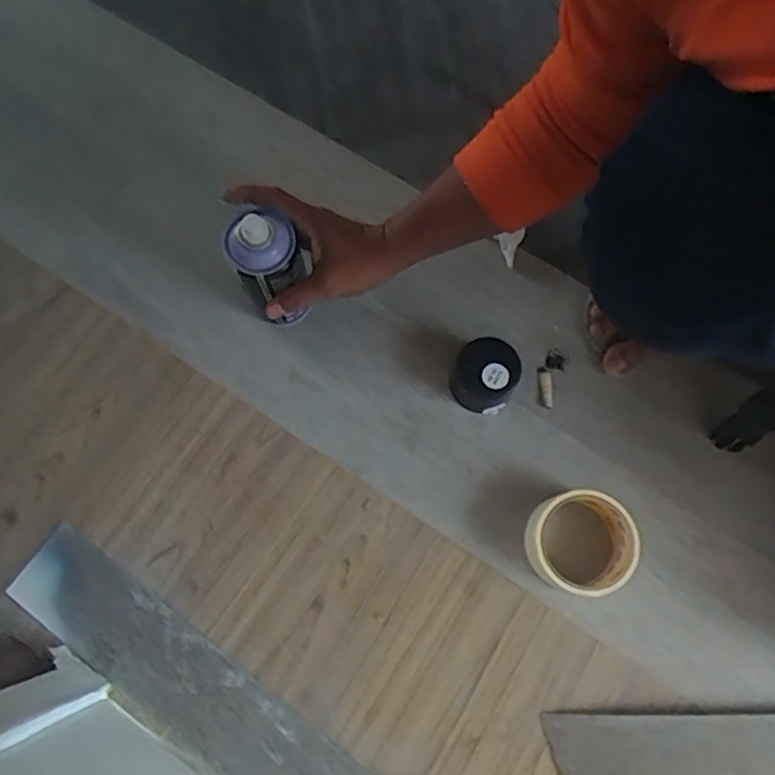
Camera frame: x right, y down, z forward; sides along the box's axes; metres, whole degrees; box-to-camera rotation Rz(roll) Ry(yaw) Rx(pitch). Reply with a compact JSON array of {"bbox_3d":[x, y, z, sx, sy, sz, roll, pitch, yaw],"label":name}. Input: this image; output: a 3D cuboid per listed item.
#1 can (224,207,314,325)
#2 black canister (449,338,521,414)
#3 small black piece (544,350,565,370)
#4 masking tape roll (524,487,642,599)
[{"bbox_3d":[-0.113,-0.114,0.572,0.062,0.136,0.063,-35,77,-11],"label":"can"},{"bbox_3d":[0.096,-0.012,0.605,0.061,0.054,0.059,0,75,0],"label":"black canister"},{"bbox_3d":[0.176,-0.028,0.637,0.020,0.004,0.022,0,73,-1],"label":"small black piece"},{"bbox_3d":[0.177,0.143,0.563,0.088,0.054,0.091,0,75,0],"label":"masking tape roll"}]

